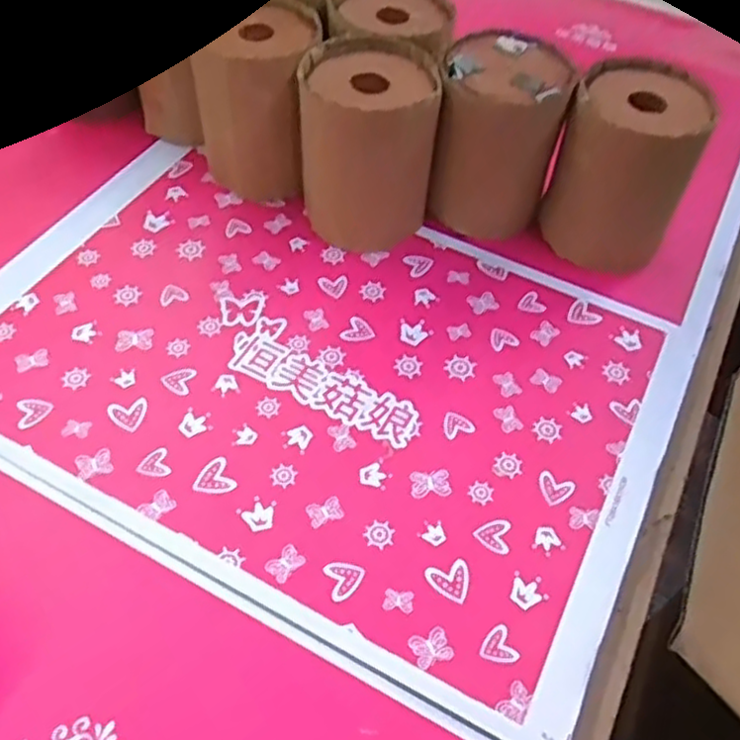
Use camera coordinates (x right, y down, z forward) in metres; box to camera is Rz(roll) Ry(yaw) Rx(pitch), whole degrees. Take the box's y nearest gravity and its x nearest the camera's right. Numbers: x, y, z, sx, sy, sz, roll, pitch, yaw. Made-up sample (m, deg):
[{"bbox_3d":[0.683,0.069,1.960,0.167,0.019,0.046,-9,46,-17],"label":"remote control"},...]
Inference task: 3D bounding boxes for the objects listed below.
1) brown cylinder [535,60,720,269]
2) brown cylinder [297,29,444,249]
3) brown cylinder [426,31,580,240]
[{"bbox_3d":[0.165,-0.131,0.485,0.082,0.114,0.091,25,55,13],"label":"brown cylinder"},{"bbox_3d":[-0.003,-0.149,0.487,0.085,0.107,0.084,-1,53,-6],"label":"brown cylinder"},{"bbox_3d":[0.082,-0.152,0.494,0.079,0.108,0.086,8,53,1],"label":"brown cylinder"}]

